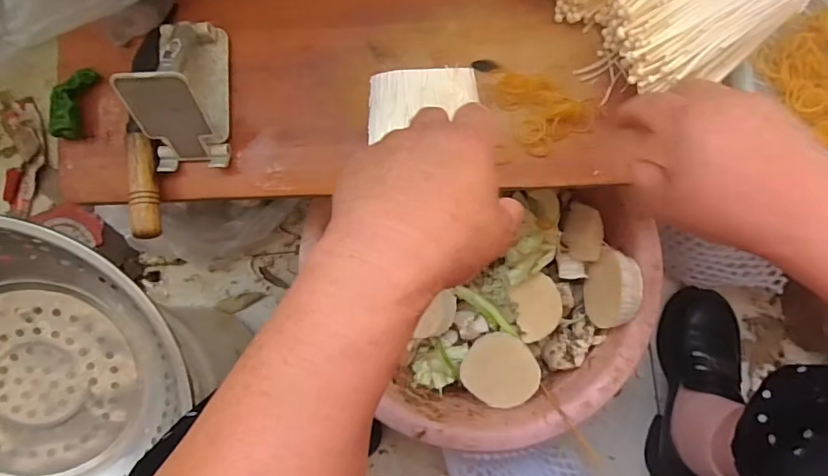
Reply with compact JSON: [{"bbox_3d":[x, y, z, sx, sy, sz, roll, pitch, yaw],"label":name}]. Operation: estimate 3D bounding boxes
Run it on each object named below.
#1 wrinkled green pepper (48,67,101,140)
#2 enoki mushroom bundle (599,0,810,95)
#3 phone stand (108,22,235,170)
[{"bbox_3d":[-0.324,-0.128,0.477,0.021,0.025,0.068,16,85,4],"label":"wrinkled green pepper"},{"bbox_3d":[0.207,-0.180,0.384,0.122,0.043,0.122,4,100,27],"label":"enoki mushroom bundle"},{"bbox_3d":[-0.209,-0.133,0.441,0.066,0.086,0.126,-3,84,2],"label":"phone stand"}]

